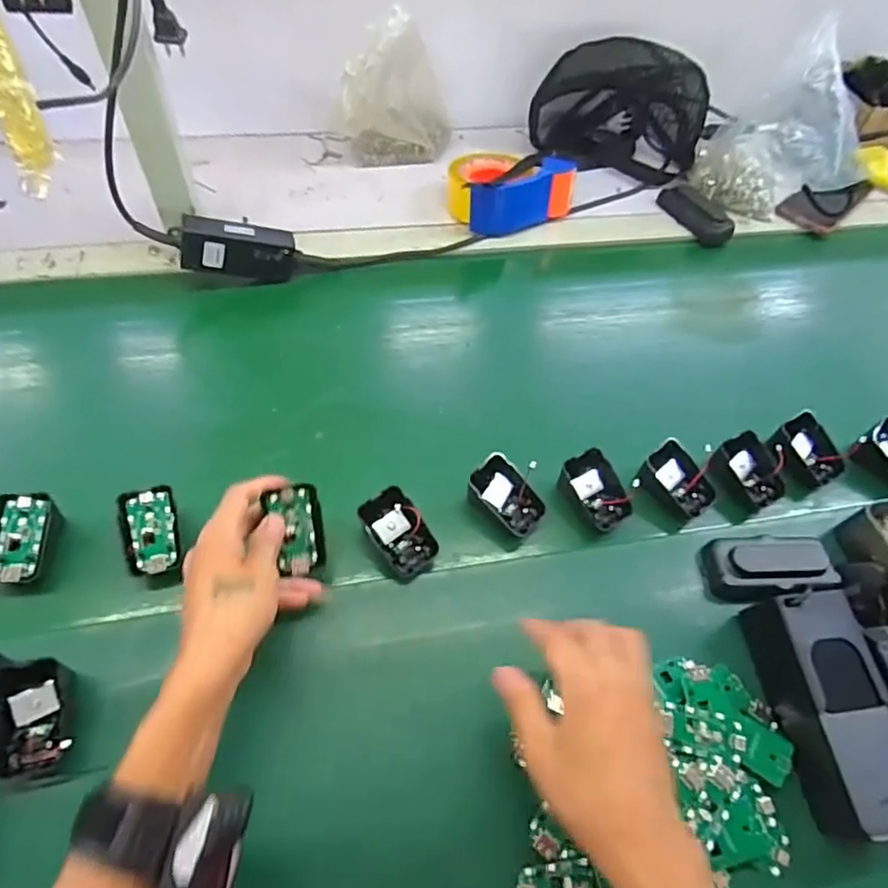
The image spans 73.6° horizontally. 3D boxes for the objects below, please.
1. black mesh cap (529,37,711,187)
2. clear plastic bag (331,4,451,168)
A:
[{"bbox_3d":[0.256,-0.484,0.829,0.230,0.145,0.144,19,56,11],"label":"black mesh cap"},{"bbox_3d":[-0.064,-0.444,0.763,0.140,0.163,0.077,0,55,-2],"label":"clear plastic bag"}]

